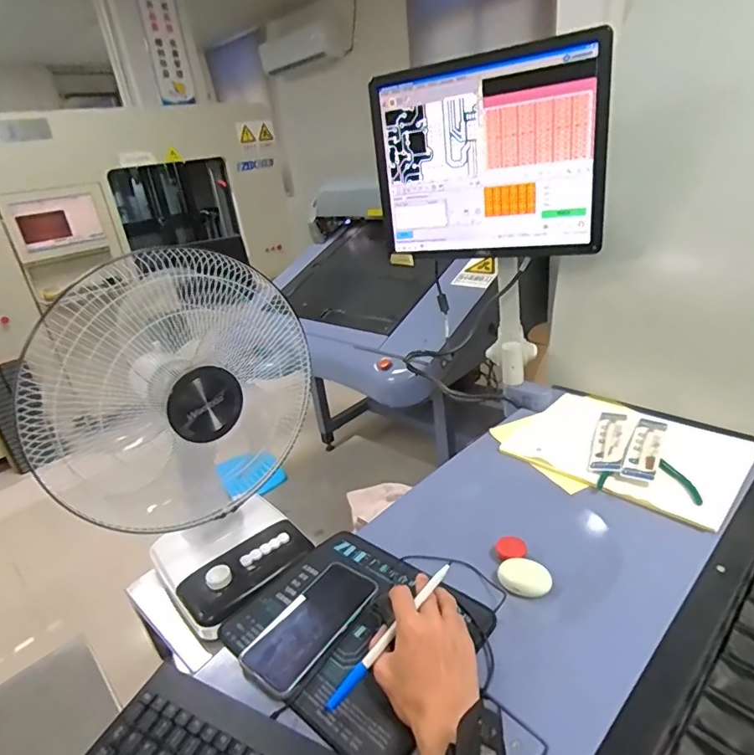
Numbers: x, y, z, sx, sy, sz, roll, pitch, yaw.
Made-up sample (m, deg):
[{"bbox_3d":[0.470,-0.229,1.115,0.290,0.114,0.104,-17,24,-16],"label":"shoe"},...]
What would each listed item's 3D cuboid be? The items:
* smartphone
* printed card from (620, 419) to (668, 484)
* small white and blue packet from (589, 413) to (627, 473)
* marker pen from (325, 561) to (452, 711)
[{"bbox_3d":[-0.071,0.274,0.556,0.078,0.011,0.164,12,32,37],"label":"smartphone"},{"bbox_3d":[0.415,0.107,0.763,0.042,0.012,0.176,15,30,30],"label":"printed card"},{"bbox_3d":[0.373,0.099,0.792,0.043,0.009,0.179,-1,24,32],"label":"small white and blue packet"},{"bbox_3d":[0.015,0.256,0.496,0.177,0.016,0.012,-42,36,-21],"label":"marker pen"}]

